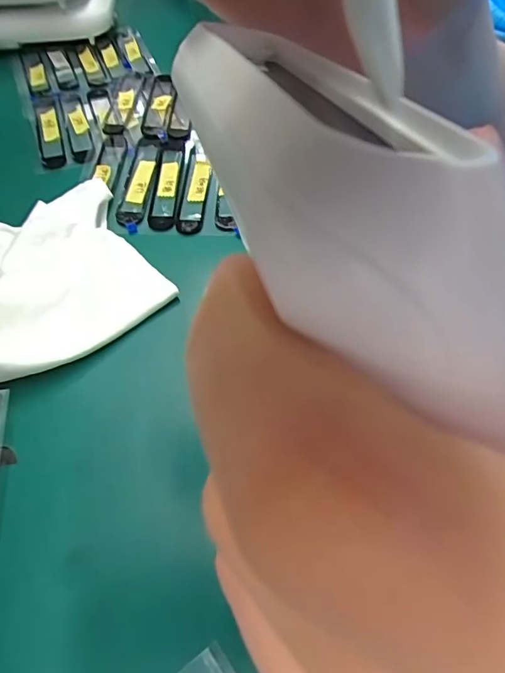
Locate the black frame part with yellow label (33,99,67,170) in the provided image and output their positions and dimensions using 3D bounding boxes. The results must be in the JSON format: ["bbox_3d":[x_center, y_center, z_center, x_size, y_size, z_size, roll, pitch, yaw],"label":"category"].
[{"bbox_3d":[-0.135,-0.139,0.319,0.015,0.004,0.073,-15,58,-12],"label":"black frame part with yellow label"}]

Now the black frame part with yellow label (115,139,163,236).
[{"bbox_3d":[-0.068,-0.096,0.292,0.018,0.004,0.080,3,55,0],"label":"black frame part with yellow label"}]

